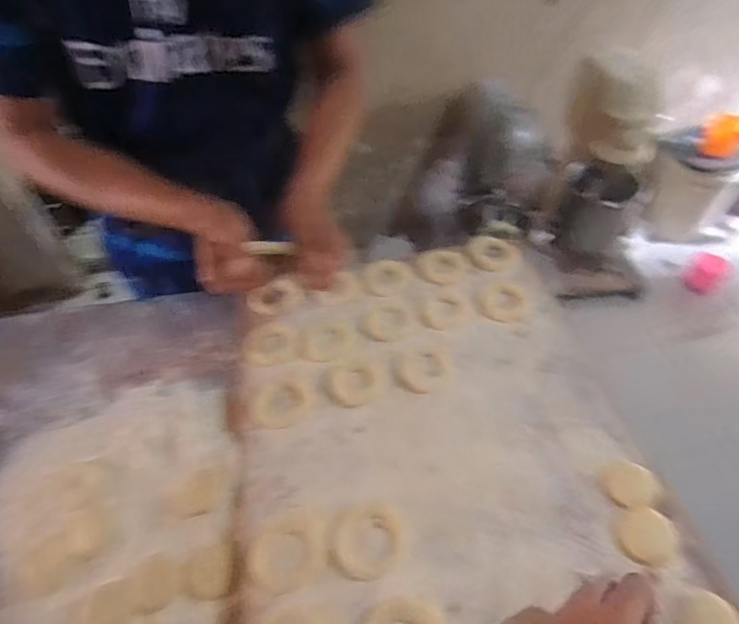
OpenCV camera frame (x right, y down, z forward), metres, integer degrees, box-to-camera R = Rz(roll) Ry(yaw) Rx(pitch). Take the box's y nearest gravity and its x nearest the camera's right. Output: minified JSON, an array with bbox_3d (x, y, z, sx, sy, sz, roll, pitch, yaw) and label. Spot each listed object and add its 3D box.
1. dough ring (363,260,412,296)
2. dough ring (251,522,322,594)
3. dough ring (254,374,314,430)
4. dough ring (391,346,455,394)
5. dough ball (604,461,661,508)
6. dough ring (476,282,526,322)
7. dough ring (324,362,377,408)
[{"bbox_3d":[0.026,-0.050,0.677,0.068,0.015,0.074,-1,49,1],"label":"dough ring"},{"bbox_3d":[-0.076,0.227,0.440,0.065,0.006,0.057,-13,50,-10],"label":"dough ring"},{"bbox_3d":[-0.100,0.103,0.548,0.065,0.006,0.065,-1,49,1],"label":"dough ring"},{"bbox_3d":[0.065,0.066,0.571,0.066,0.008,0.072,-1,49,1],"label":"dough ring"},{"bbox_3d":[0.260,0.171,0.470,0.045,0.008,0.043,-1,49,1],"label":"dough ball"},{"bbox_3d":[0.178,-0.015,0.642,0.061,0.009,0.070,-2,49,0],"label":"dough ring"},{"bbox_3d":[-0.020,0.086,0.561,0.061,0.011,0.061,-1,49,1],"label":"dough ring"}]

